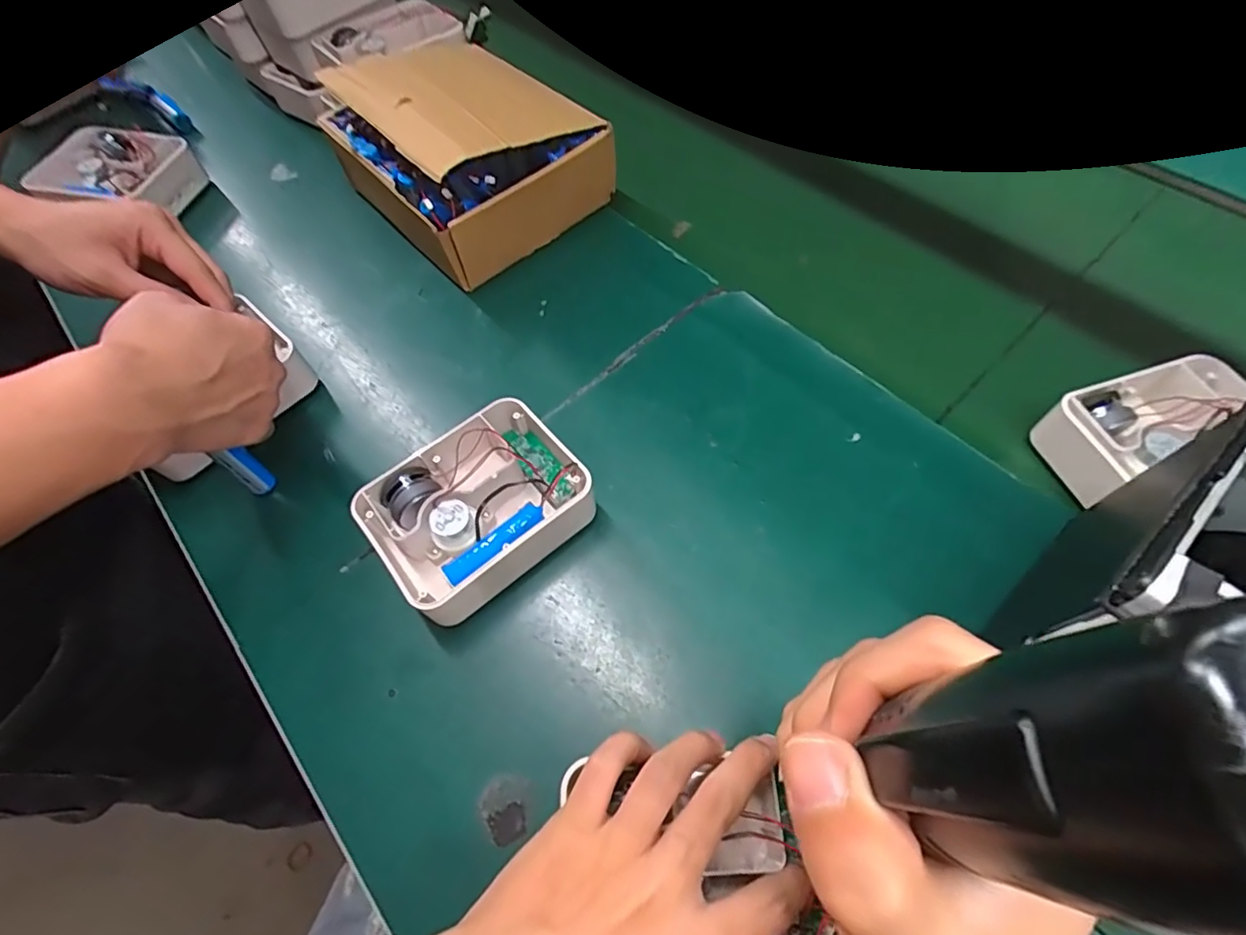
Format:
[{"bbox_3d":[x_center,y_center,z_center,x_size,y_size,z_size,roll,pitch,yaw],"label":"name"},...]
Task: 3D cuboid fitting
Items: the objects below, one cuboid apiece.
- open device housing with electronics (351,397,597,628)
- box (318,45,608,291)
[{"bbox_3d":[-0.091,0.026,0.369,0.125,0.047,0.098,-36,64,-16],"label":"open device housing with electronics"},{"bbox_3d":[-0.141,-0.287,0.520,0.174,0.115,0.204,-39,65,-17],"label":"box"}]

